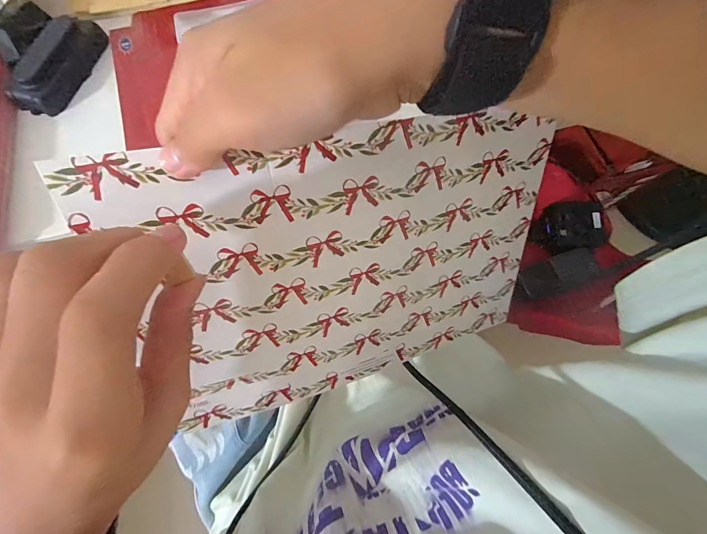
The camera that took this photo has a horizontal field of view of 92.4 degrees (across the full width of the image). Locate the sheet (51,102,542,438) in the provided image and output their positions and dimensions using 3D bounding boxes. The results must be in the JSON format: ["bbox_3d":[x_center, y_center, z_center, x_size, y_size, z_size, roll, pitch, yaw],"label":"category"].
[{"bbox_3d":[0.007,0.003,0.208,0.248,0.170,0.011,-15,34,-16],"label":"sheet"}]

